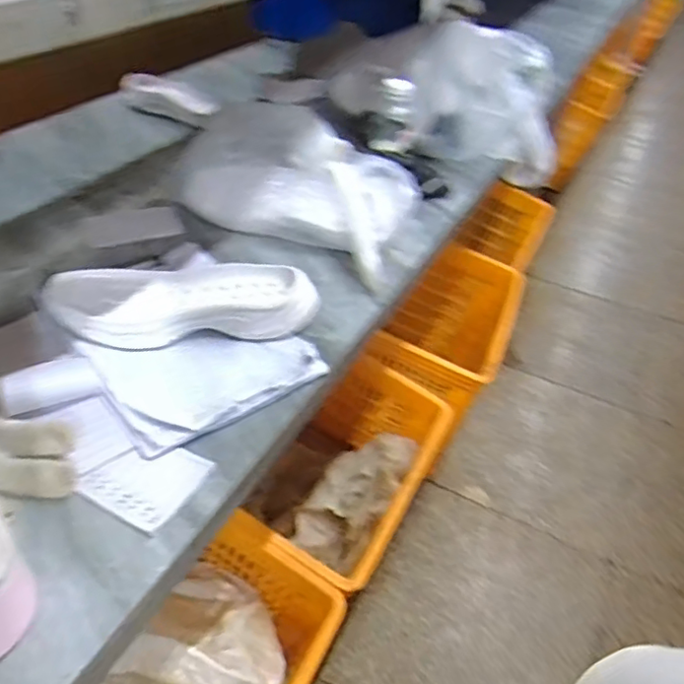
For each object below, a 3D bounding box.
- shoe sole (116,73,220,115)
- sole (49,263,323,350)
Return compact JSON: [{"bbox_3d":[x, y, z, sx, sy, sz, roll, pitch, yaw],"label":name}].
[{"bbox_3d":[-0.353,-0.506,1.212,0.231,0.021,0.081,22,44,18],"label":"shoe sole"},{"bbox_3d":[-0.181,-0.049,0.686,0.301,0.040,0.117,1,43,-6],"label":"sole"}]

